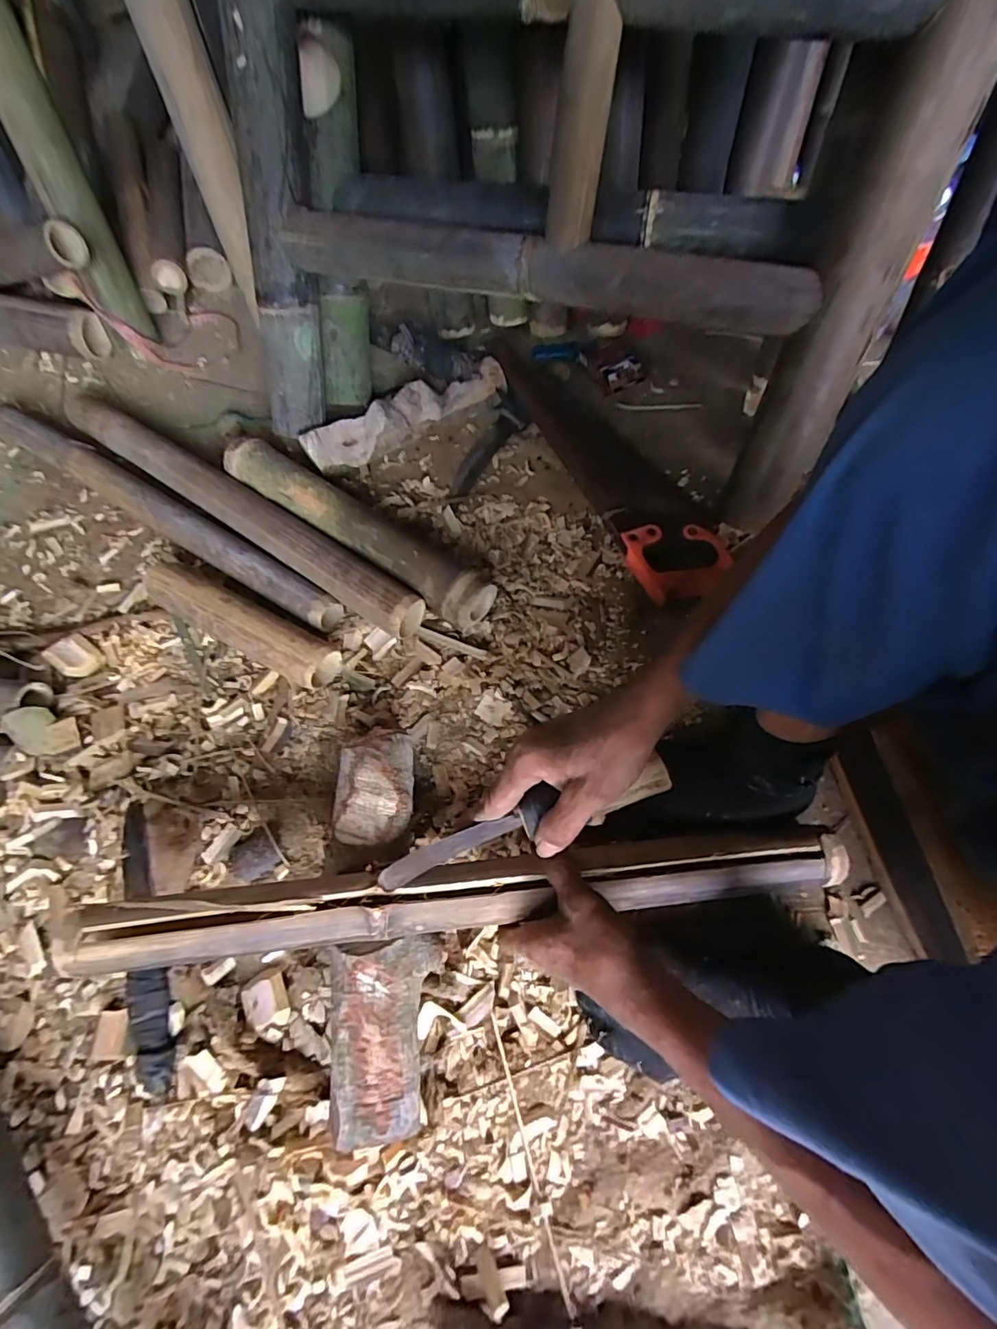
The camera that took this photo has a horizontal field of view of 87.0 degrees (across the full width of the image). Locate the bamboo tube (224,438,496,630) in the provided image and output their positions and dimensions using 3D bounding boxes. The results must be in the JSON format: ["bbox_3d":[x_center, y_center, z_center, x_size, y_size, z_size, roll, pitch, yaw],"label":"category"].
[{"bbox_3d":[-0.179,-0.181,0.676,0.410,0.073,0.080,34,71,16],"label":"bamboo tube"}]

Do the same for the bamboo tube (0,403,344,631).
[{"bbox_3d":[-0.482,-0.222,0.717,0.675,0.053,0.058,30,70,15],"label":"bamboo tube"}]

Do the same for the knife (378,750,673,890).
[{"bbox_3d":[0.015,0.118,0.392,0.230,0.040,0.028,-21,66,4],"label":"knife"}]

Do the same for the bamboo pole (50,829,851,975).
[{"bbox_3d":[-0.015,0.194,0.449,0.637,0.029,0.053,-4,65,-6],"label":"bamboo pole"}]

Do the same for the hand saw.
[{"bbox_3d":[0.146,-0.306,0.739,0.143,0.036,0.509,-24,67,-8],"label":"hand saw"}]

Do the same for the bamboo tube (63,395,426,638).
[{"bbox_3d":[-0.357,-0.215,0.707,0.631,0.063,0.064,32,71,17],"label":"bamboo tube"}]

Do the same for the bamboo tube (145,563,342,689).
[{"bbox_3d":[-0.306,-0.047,0.627,0.251,0.060,0.062,27,69,14],"label":"bamboo tube"}]

